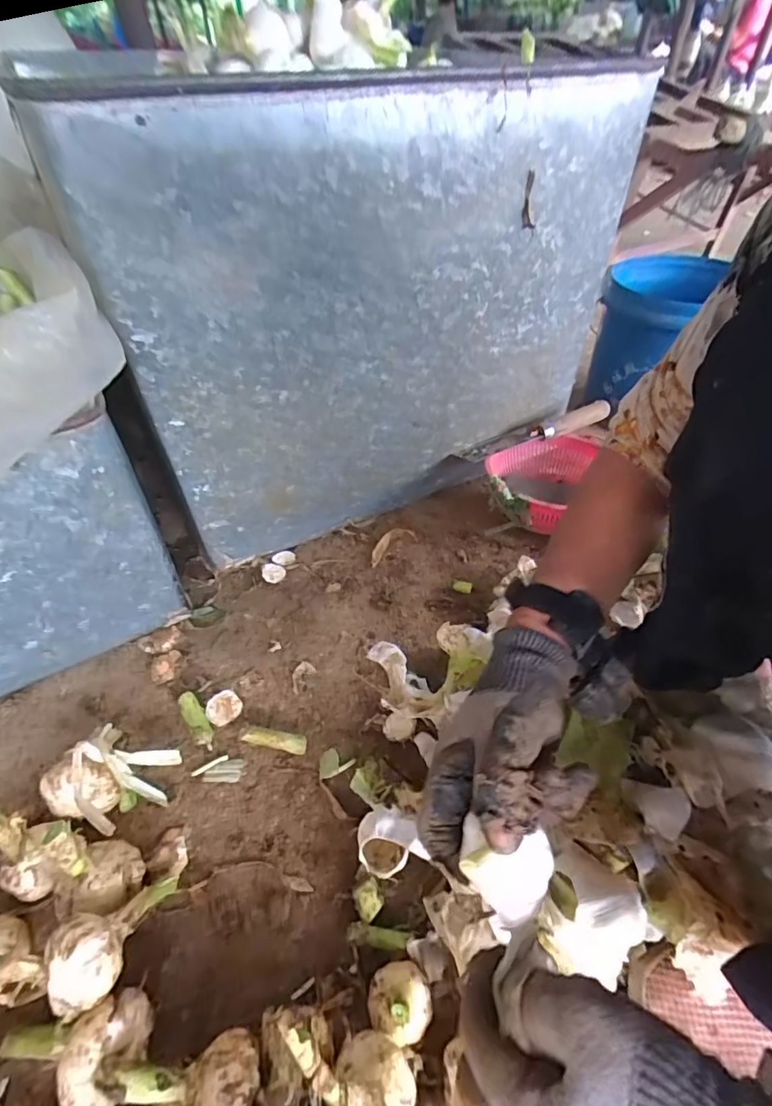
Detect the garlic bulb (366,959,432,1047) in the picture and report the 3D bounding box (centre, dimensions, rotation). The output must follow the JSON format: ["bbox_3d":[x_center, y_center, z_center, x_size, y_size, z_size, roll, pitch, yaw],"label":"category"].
[{"bbox_3d":[0.010,0.310,0.343,0.043,0.056,0.040,-2,47,2],"label":"garlic bulb"}]

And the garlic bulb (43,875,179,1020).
[{"bbox_3d":[-0.197,0.275,0.362,0.049,0.108,0.043,8,83,8],"label":"garlic bulb"}]

